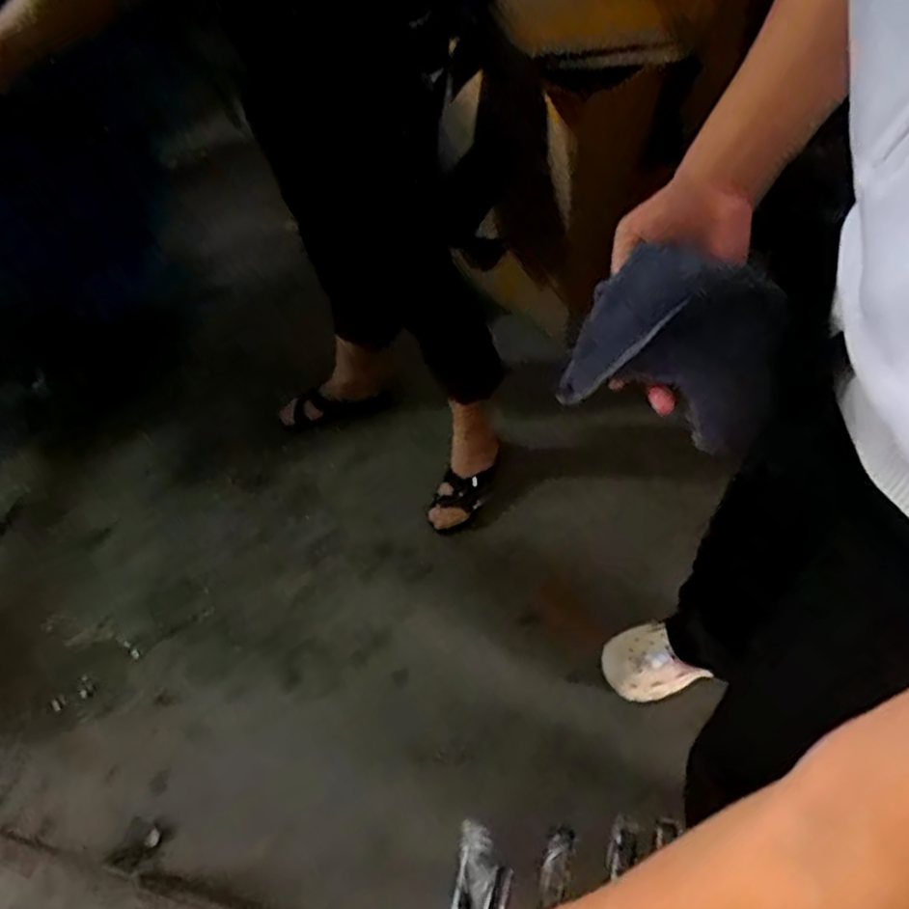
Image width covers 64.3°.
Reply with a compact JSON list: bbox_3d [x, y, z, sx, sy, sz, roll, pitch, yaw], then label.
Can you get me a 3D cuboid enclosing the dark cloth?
[{"bbox_3d":[0.160,-0.079,0.502,0.139,0.098,0.108,22,59,19],"label":"dark cloth"}]

